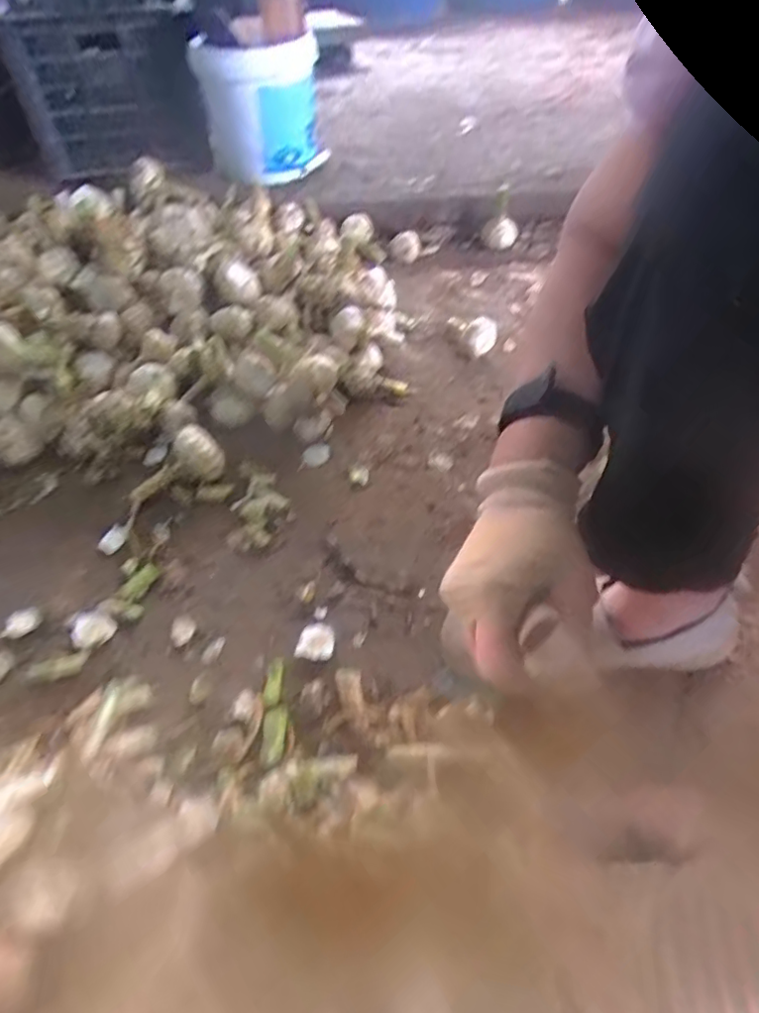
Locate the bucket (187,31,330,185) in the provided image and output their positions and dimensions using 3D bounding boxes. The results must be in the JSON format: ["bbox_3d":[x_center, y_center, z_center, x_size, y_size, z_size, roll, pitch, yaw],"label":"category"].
[{"bbox_3d":[-0.216,-0.734,1.033,0.217,0.207,0.217,-10,48,-5],"label":"bucket"}]

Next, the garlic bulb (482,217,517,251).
[{"bbox_3d":[0.230,-0.517,1.062,0.064,0.053,0.054,5,49,8],"label":"garlic bulb"}]

